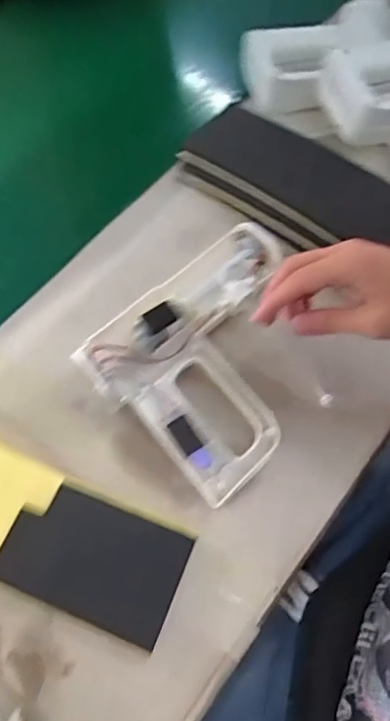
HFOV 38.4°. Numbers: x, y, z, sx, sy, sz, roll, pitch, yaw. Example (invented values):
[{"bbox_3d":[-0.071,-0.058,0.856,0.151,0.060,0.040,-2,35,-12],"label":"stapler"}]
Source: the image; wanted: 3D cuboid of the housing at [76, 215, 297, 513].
[{"bbox_3d":[0.024,-0.018,0.499,0.179,0.040,0.224,35,70,16],"label":"housing"}]

